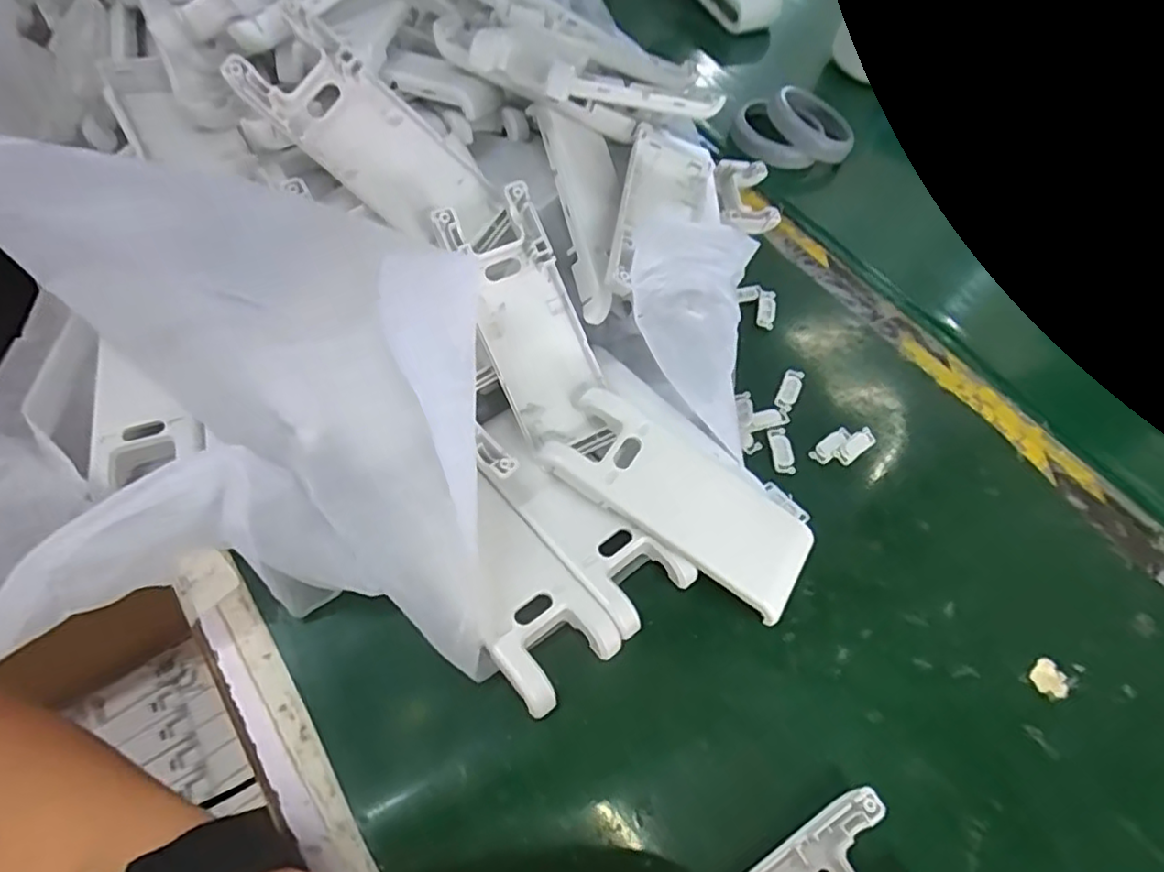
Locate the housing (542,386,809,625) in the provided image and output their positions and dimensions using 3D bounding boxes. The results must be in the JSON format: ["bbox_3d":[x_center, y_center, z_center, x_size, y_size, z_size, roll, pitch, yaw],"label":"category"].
[{"bbox_3d":[0.037,0.024,0.238,0.101,0.012,0.042,33,62,-2],"label":"housing"}]

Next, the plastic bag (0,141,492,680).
[{"bbox_3d":[-0.125,-0.008,0.210,0.178,0.073,0.174,-7,61,-9],"label":"plastic bag"}]

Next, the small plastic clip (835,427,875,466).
[{"bbox_3d":[0.119,0.004,0.276,0.021,0.004,0.008,-34,68,-21],"label":"small plastic clip"}]

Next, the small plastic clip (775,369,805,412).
[{"bbox_3d":[0.096,-0.022,0.293,0.009,0.004,0.024,25,61,10],"label":"small plastic clip"}]

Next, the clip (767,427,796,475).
[{"bbox_3d":[0.087,0.005,0.275,0.009,0.004,0.024,3,60,-3],"label":"clip"}]

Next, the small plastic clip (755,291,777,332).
[{"bbox_3d":[0.092,-0.064,0.318,0.009,0.004,0.023,13,60,3],"label":"small plastic clip"}]

